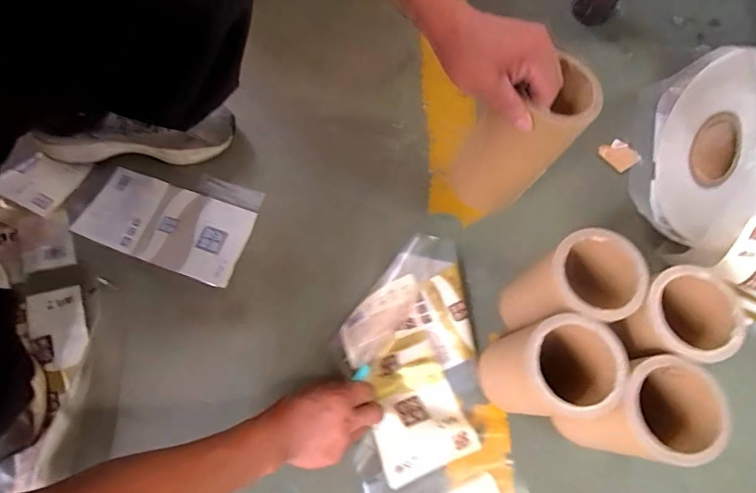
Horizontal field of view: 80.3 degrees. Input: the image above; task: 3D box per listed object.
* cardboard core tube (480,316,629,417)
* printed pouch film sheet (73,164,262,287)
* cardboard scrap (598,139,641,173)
[{"bbox_3d":[0.182,0.139,0.503,0.101,0.182,0.092,-18,72,-6],"label":"cardboard core tube"},{"bbox_3d":[-0.299,-0.045,0.652,0.225,0.013,0.149,19,71,3],"label":"printed pouch film sheet"},{"bbox_3d":[0.380,-0.144,0.707,0.049,0.010,0.051,-34,75,-11],"label":"cardboard scrap"}]

